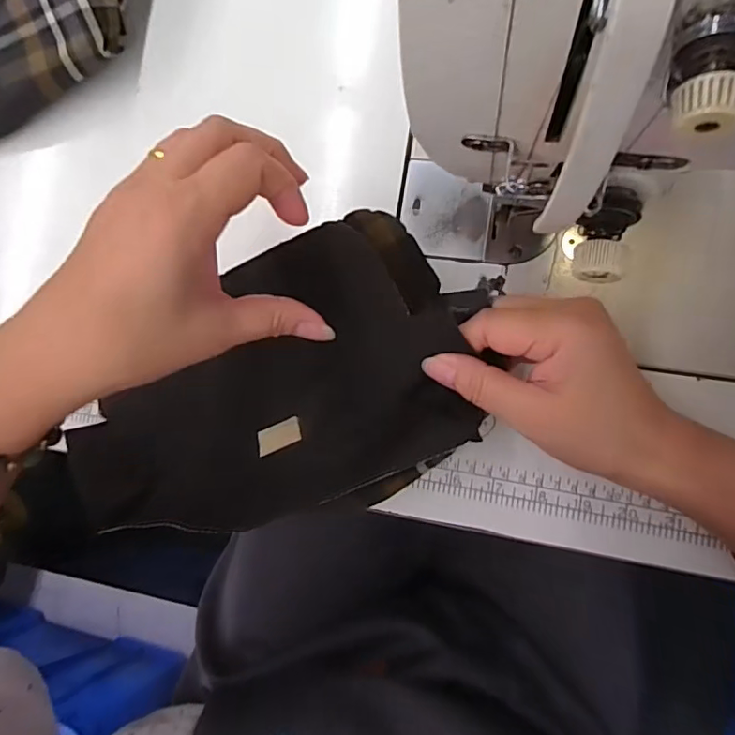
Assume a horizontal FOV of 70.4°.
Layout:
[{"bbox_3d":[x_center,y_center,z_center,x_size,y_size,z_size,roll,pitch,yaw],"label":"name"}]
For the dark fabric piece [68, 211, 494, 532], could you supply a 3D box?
[{"bbox_3d":[-0.071,0.015,0.313,0.259,0.069,0.155,-10,84,7],"label":"dark fabric piece"}]

